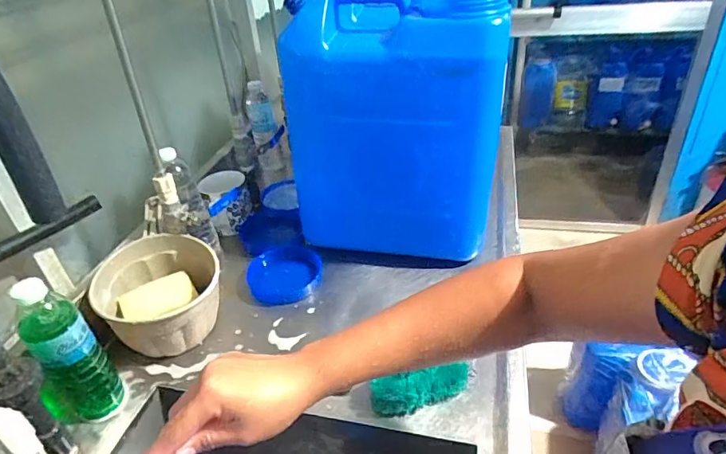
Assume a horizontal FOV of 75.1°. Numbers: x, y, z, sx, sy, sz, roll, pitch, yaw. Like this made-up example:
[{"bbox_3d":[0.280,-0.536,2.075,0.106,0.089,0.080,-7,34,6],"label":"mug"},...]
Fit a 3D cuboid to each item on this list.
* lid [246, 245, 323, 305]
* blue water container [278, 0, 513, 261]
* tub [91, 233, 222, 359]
[{"bbox_3d":[-0.135,0.075,0.814,0.126,0.024,0.129,-6,34,-1],"label":"lid"},{"bbox_3d":[0.072,-0.201,0.817,0.295,0.400,0.314,2,35,11],"label":"blue water container"},{"bbox_3d":[-0.285,0.107,0.688,0.161,0.120,0.161,-4,34,3],"label":"tub"}]

